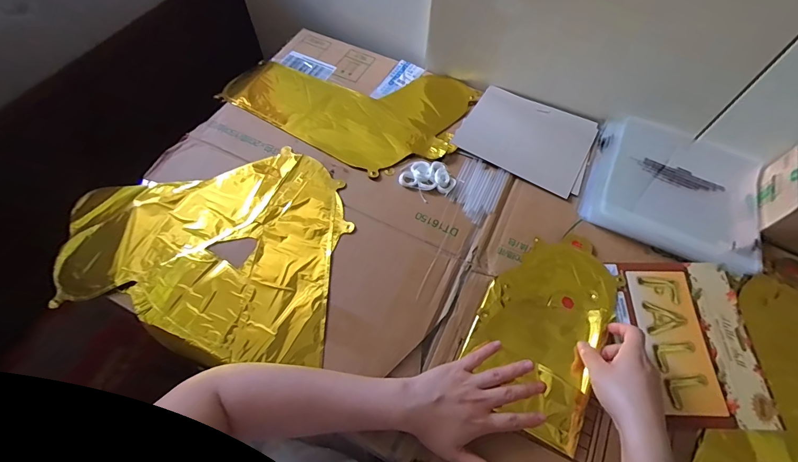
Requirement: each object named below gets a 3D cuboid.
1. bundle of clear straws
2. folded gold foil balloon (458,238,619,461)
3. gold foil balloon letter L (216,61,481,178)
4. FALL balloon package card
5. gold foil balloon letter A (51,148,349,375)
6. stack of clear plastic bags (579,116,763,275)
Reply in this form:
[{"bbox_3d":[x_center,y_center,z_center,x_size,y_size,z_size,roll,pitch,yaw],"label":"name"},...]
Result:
[{"bbox_3d":[0.115,-0.061,0.556,0.067,0.006,0.104,22,63,11],"label":"bundle of clear straws"},{"bbox_3d":[0.180,0.110,0.473,0.146,0.016,0.248,25,63,13],"label":"folded gold foil balloon"},{"bbox_3d":[-0.085,-0.234,0.646,0.395,0.007,0.243,29,64,14],"label":"gold foil balloon letter L"},{"bbox_3d":[0.351,0.126,0.451,0.139,0.009,0.192,-4,61,-3],"label":"FALL balloon package card"},{"bbox_3d":[-0.262,0.011,0.518,0.370,0.025,0.284,8,61,4],"label":"gold foil balloon letter A"},{"bbox_3d":[0.403,-0.068,0.554,0.231,0.022,0.223,22,63,11],"label":"stack of clear plastic bags"}]

